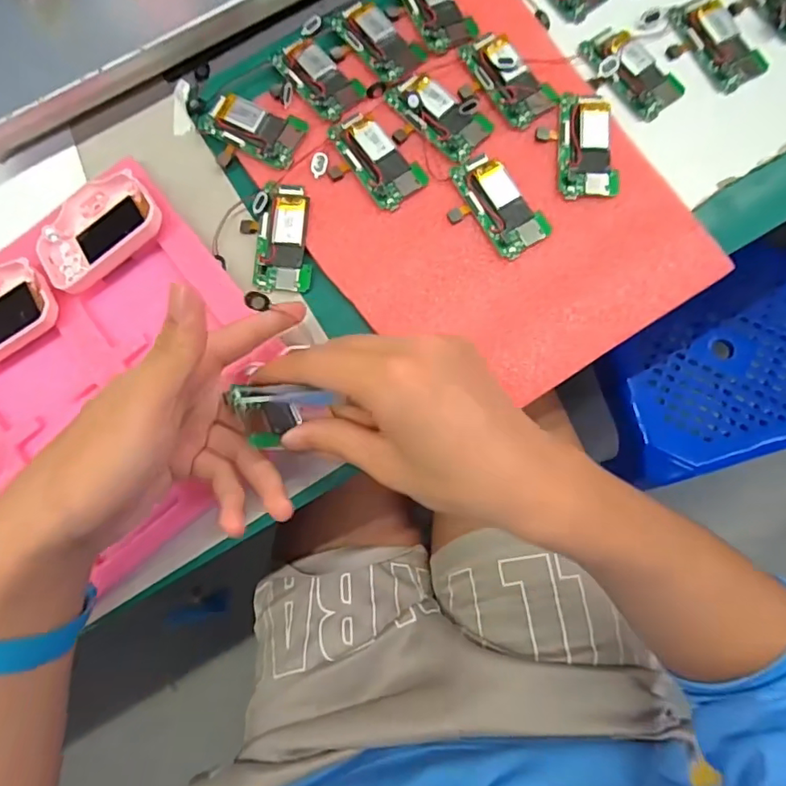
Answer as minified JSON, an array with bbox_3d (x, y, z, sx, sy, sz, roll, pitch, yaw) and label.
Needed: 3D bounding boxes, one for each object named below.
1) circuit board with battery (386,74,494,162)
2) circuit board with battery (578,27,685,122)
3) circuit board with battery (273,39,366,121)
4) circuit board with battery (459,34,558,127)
[{"bbox_3d":[0.031,-0.192,0.363,0.070,0.009,0.038,41,85,10],"label":"circuit board with battery"},{"bbox_3d":[0.167,-0.227,0.371,0.042,0.004,0.073,-38,80,-3],"label":"circuit board with battery"},{"bbox_3d":[-0.054,-0.224,0.375,0.035,0.004,0.069,-42,80,-4],"label":"circuit board with battery"},{"bbox_3d":[0.078,-0.217,0.364,0.036,0.012,0.072,-37,79,-3],"label":"circuit board with battery"}]

